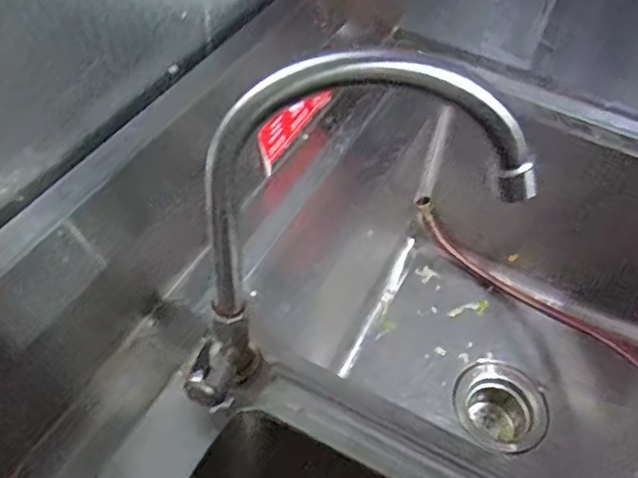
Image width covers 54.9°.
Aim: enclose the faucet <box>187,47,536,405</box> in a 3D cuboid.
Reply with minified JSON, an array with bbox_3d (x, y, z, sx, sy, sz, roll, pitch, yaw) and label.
[{"bbox_3d":[0.008,0.011,0.352,0.172,0.259,0.049,-8,51,-12],"label":"faucet"}]

